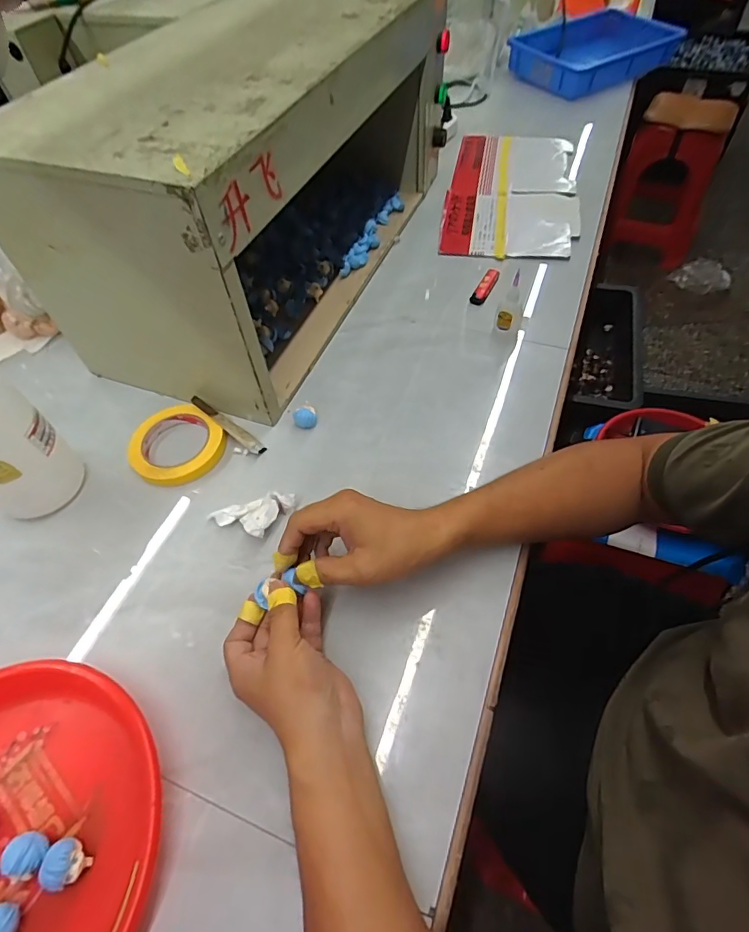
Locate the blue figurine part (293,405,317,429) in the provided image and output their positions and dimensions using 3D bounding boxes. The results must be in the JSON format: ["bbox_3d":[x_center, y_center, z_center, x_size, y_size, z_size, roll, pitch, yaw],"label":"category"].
[{"bbox_3d":[-0.084,-0.057,0.585,0.026,0.014,0.027,-1,56,1],"label":"blue figurine part"}]

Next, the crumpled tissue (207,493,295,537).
[{"bbox_3d":[-0.127,0.056,0.506,0.089,0.022,0.045,-8,56,-4],"label":"crumpled tissue"}]

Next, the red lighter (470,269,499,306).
[{"bbox_3d":[0.165,-0.265,0.718,0.021,0.012,0.080,24,60,17],"label":"red lighter"}]

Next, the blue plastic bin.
[{"bbox_3d":[0.533,-1.018,1.178,0.375,0.075,0.273,-35,62,-20],"label":"blue plastic bin"}]

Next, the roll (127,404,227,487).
[{"bbox_3d":[-0.229,-0.025,0.565,0.097,0.023,0.102,-1,56,1],"label":"roll"}]

